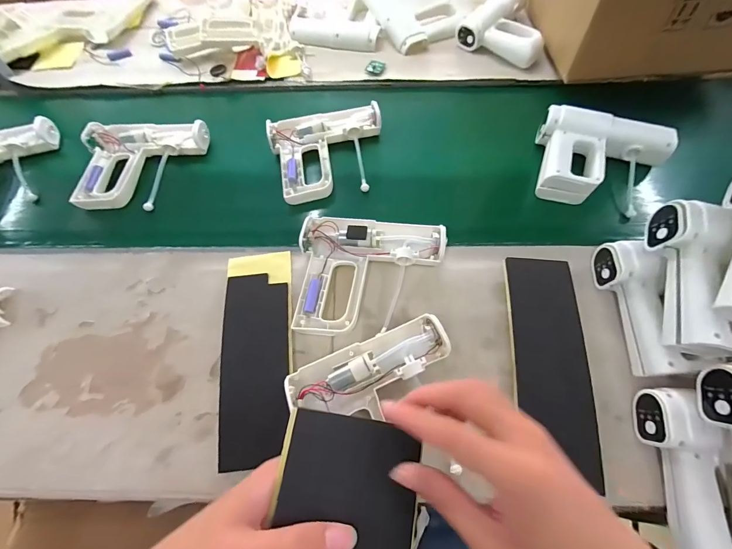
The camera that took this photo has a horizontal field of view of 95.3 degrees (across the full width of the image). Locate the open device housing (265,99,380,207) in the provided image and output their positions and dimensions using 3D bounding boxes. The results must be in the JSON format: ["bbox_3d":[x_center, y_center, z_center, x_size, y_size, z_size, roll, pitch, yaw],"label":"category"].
[{"bbox_3d":[-0.065,-0.230,0.622,0.207,0.054,0.187,-13,65,-4],"label":"open device housing"}]

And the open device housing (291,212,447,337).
[{"bbox_3d":[0.005,0.000,0.488,0.210,0.035,0.186,5,65,4],"label":"open device housing"}]

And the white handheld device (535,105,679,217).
[{"bbox_3d":[0.399,-0.194,0.568,0.199,0.055,0.163,16,66,9],"label":"white handheld device"}]

